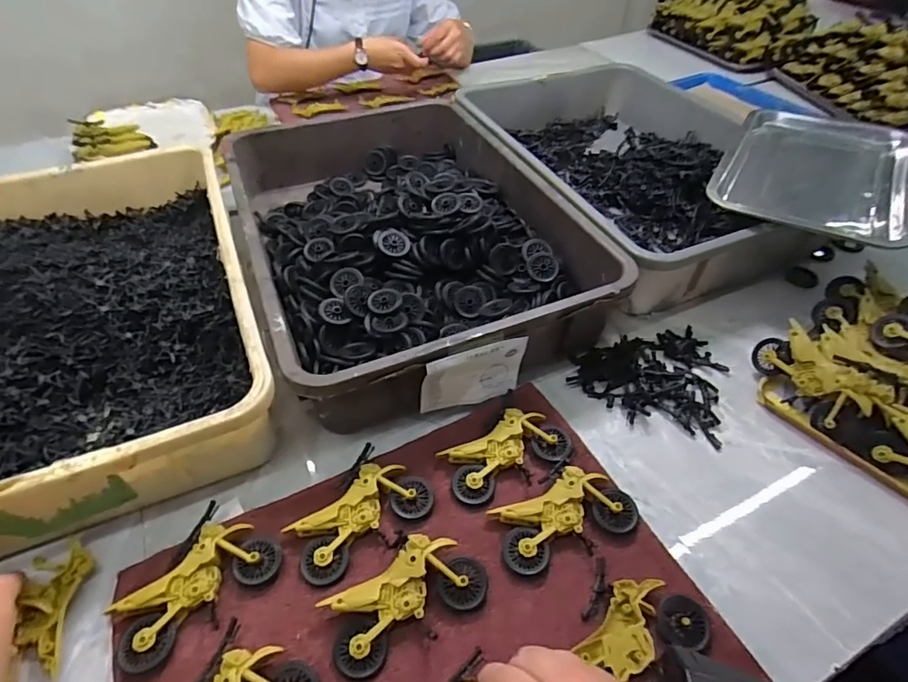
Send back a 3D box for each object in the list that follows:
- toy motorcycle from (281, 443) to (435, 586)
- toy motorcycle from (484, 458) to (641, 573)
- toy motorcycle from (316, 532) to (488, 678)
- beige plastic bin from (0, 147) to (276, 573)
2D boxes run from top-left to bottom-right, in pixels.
[{"bbox_3d":[-0.078,0.146,0.424,0.075,0.021,0.112,29,53,25],"label":"toy motorcycle"},{"bbox_3d":[0.091,0.146,0.423,0.115,0.022,0.072,-27,51,-23],"label":"toy motorcycle"},{"bbox_3d":[-0.040,0.185,0.381,0.116,0.026,0.072,-23,50,-20],"label":"toy motorcycle"},{"bbox_3d":[-0.406,-0.036,0.541,0.348,0.089,0.510,-19,49,-17],"label":"beige plastic bin"}]

